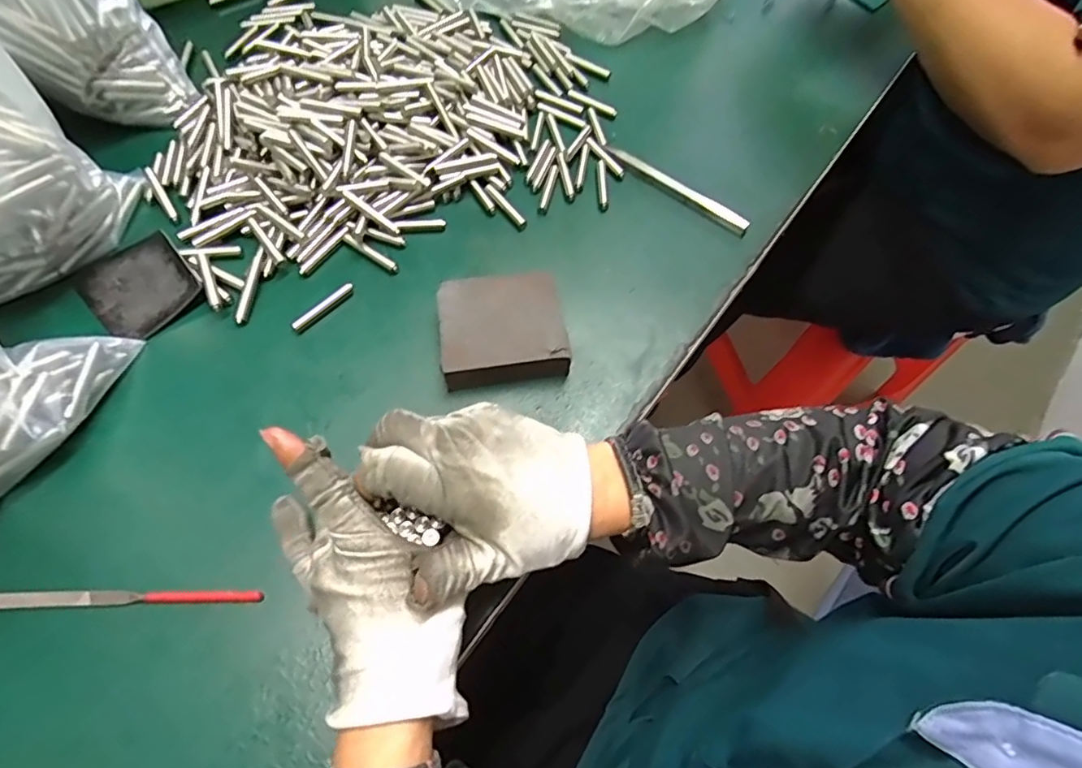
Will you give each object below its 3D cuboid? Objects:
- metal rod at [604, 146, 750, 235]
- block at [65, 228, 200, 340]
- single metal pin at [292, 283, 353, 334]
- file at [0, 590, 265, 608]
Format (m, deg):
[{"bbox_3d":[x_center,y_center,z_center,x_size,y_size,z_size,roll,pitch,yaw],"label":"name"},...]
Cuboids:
[{"bbox_3d":[0.107,-0.157,0.442,0.128,0.008,0.009,36,67,14],"label":"metal rod"},{"bbox_3d":[-0.270,-0.067,0.374,0.065,0.008,0.074,-38,71,-20],"label":"block"},{"bbox_3d":[-0.148,-0.052,0.379,0.008,0.010,0.048,41,68,16],"label":"single metal pin"},{"bbox_3d":[-0.227,0.112,0.290,0.156,0.004,0.008,0,63,-3],"label":"file"}]

